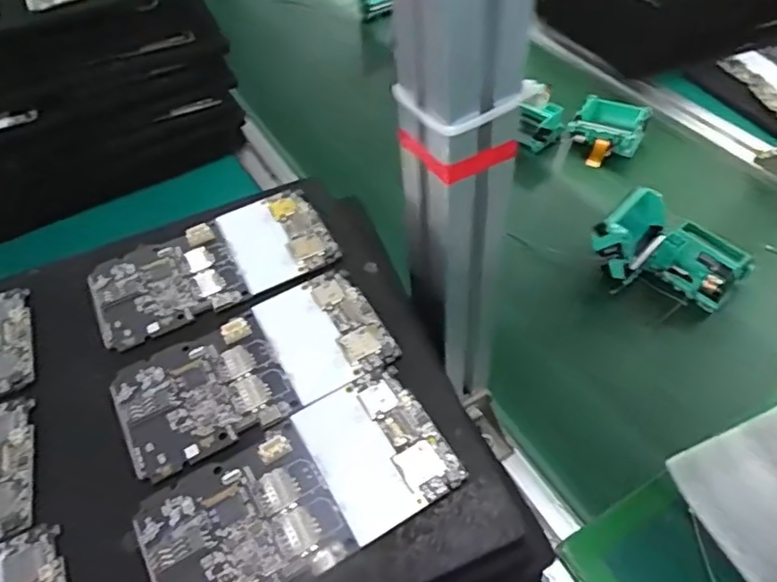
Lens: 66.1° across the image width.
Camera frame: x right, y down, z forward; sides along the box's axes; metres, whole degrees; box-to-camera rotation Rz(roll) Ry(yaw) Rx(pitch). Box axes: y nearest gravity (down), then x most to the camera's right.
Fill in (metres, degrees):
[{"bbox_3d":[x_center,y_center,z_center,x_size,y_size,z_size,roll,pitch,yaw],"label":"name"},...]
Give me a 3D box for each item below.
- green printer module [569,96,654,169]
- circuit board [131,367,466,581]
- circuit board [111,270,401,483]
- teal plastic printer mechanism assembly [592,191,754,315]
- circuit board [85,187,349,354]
[{"bbox_3d":[0.244,-0.178,0.667,0.077,0.045,0.081,20,56,21],"label":"green printer module"},{"bbox_3d":[-0.038,0.087,0.256,0.127,0.008,0.065,-27,53,-15],"label":"circuit board"},{"bbox_3d":[-0.065,0.036,0.293,0.128,0.006,0.064,-26,53,-14],"label":"circuit board"},{"bbox_3d":[0.251,-0.033,0.533,0.113,0.061,0.080,35,62,29],"label":"teal plastic printer mechanism assembly"},{"bbox_3d":[-0.097,-0.016,0.334,0.129,0.009,0.063,-26,53,-14],"label":"circuit board"}]

